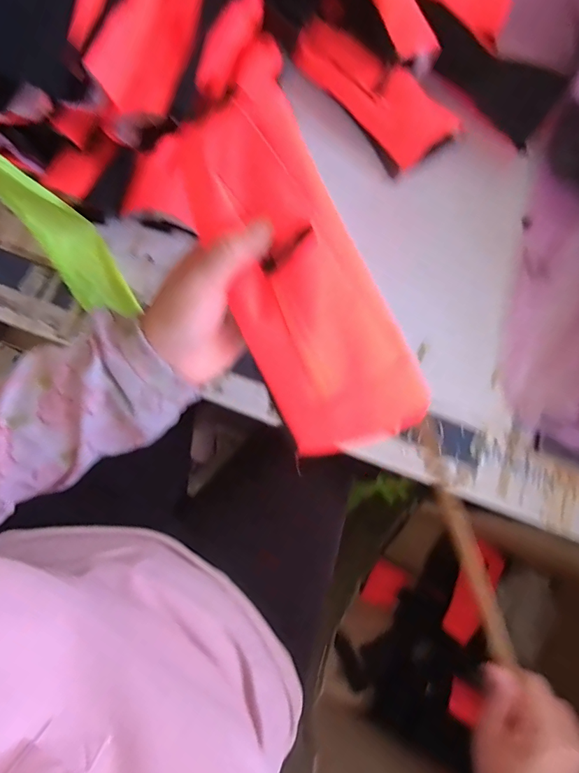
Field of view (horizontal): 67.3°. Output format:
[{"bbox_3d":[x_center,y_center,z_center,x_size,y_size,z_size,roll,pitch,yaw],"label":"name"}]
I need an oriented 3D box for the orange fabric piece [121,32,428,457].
[{"bbox_3d":[-0.004,-0.058,0.279,0.105,0.024,0.234,-21,107,21],"label":"orange fabric piece"}]

